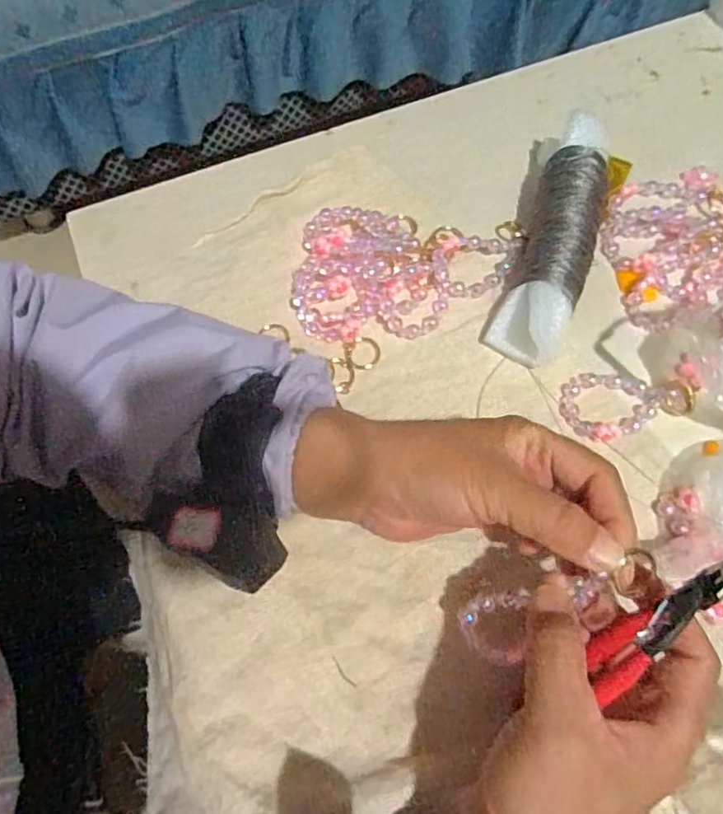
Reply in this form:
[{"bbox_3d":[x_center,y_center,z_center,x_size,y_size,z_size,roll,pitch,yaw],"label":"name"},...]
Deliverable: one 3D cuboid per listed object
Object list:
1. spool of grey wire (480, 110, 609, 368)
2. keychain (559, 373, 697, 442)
[{"bbox_3d":[0.129,-0.114,0.389,0.054,0.039,0.183,19,70,10],"label":"spool of grey wire"},{"bbox_3d":[0.163,-0.007,0.361,0.082,0.008,0.045,-19,68,-5],"label":"keychain"}]

